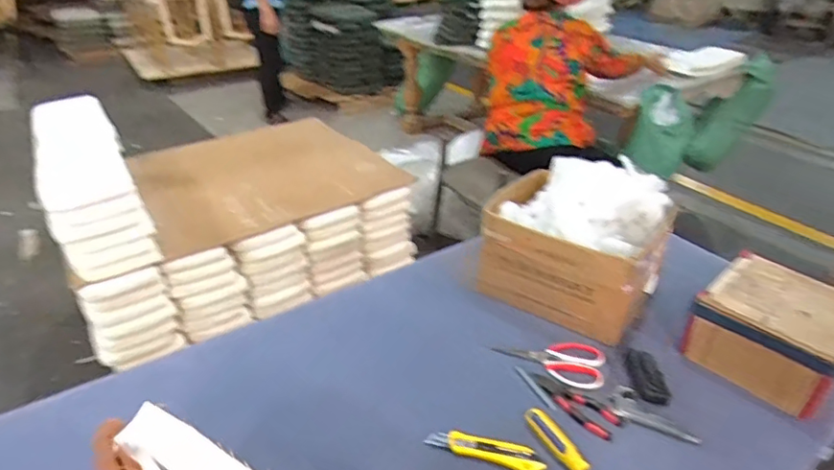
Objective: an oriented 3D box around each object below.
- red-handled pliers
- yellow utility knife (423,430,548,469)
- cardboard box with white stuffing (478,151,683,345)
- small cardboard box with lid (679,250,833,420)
[{"bbox_3d":[0.246,0.268,0.864,0.153,0.009,0.057,27,40,37],"label":"red-handled pliers"},{"bbox_3d":[0.099,0.312,0.793,0.172,0.017,0.044,10,32,16],"label":"yellow utility knife"},{"bbox_3d":[0.287,0.018,1.023,0.312,0.273,0.191,18,35,27],"label":"cardboard box with white stuffing"},{"bbox_3d":[0.593,0.162,0.912,0.211,0.134,0.174,27,40,36],"label":"small cardboard box with lid"}]

